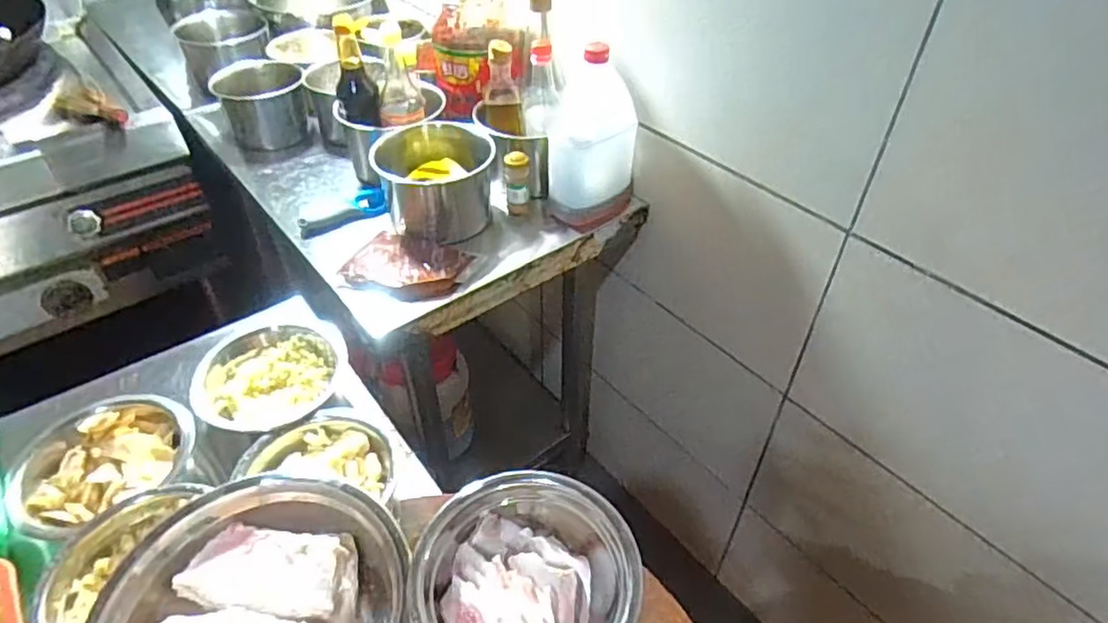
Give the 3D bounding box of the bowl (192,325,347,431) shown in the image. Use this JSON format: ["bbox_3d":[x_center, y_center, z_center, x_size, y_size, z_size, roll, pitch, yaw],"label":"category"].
[{"bbox_3d":[-0.308,0.072,0.719,0.146,0.046,0.141,-2,42,-4],"label":"bowl"}]

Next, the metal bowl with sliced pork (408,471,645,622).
[{"bbox_3d":[-0.022,0.200,0.468,0.148,0.071,0.151,1,42,-1],"label":"metal bowl with sliced pork"}]

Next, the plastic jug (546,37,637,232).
[{"bbox_3d":[0.054,-0.264,0.970,0.137,0.270,0.115,-13,37,-26],"label":"plastic jug"}]

